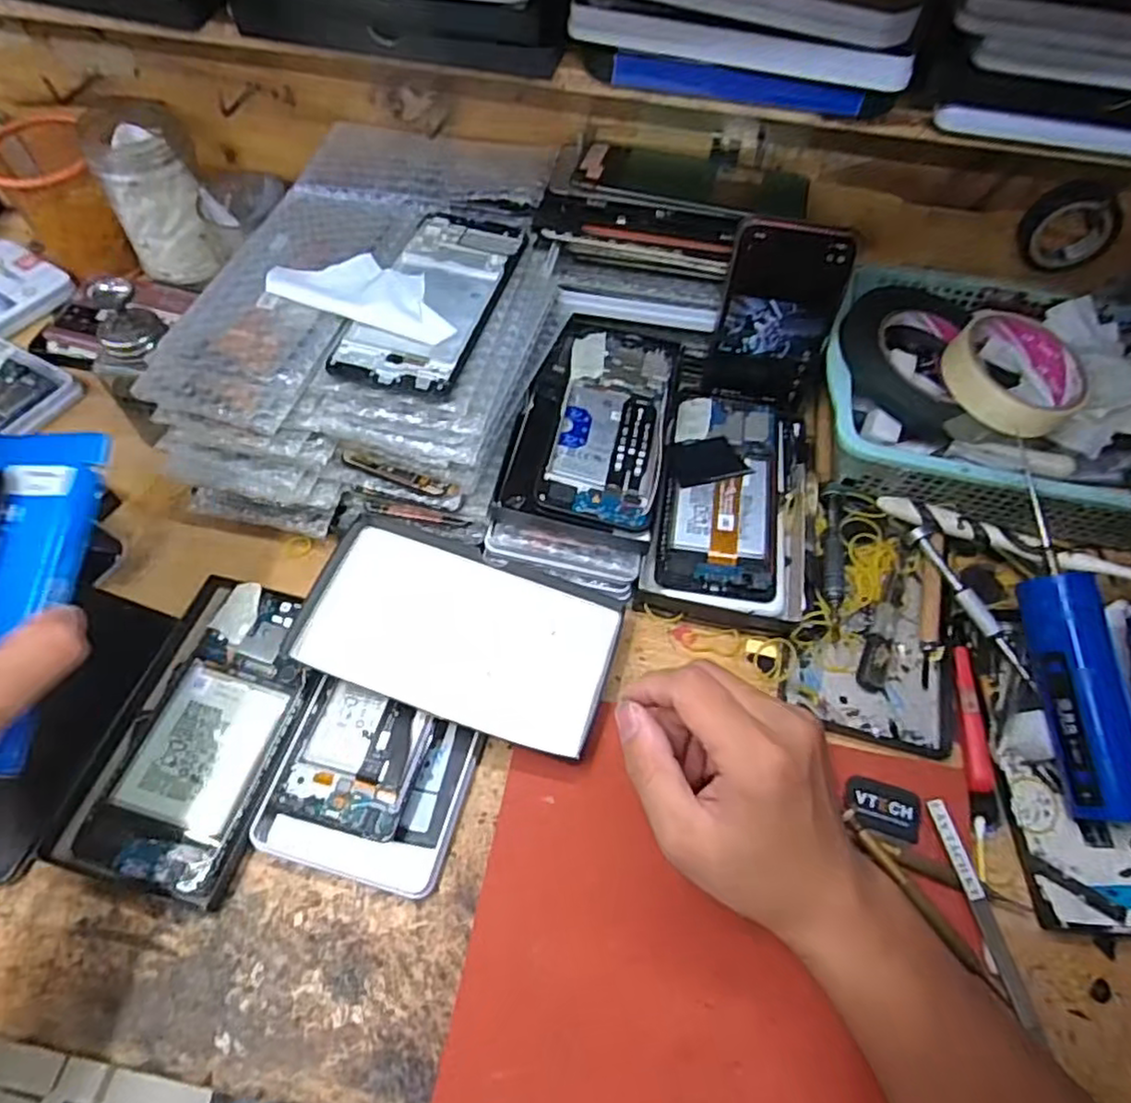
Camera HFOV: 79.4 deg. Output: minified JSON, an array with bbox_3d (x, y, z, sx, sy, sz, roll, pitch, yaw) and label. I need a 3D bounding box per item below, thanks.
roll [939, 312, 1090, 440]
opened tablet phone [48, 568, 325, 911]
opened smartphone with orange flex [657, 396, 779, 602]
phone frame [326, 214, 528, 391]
[{"bbox_3d":[0.300,-0.121,0.453,0.095,0.025,0.087,1,59,-1],"label":"roll"},{"bbox_3d":[-0.205,0.095,0.384,0.099,0.020,0.169,13,59,7],"label":"opened tablet phone"},{"bbox_3d":[0.105,-0.042,0.459,0.075,0.010,0.159,6,59,7],"label":"opened smartphone with orange flex"},{"bbox_3d":[-0.078,-0.154,0.408,0.071,0.009,0.149,14,59,7],"label":"phone frame"}]

